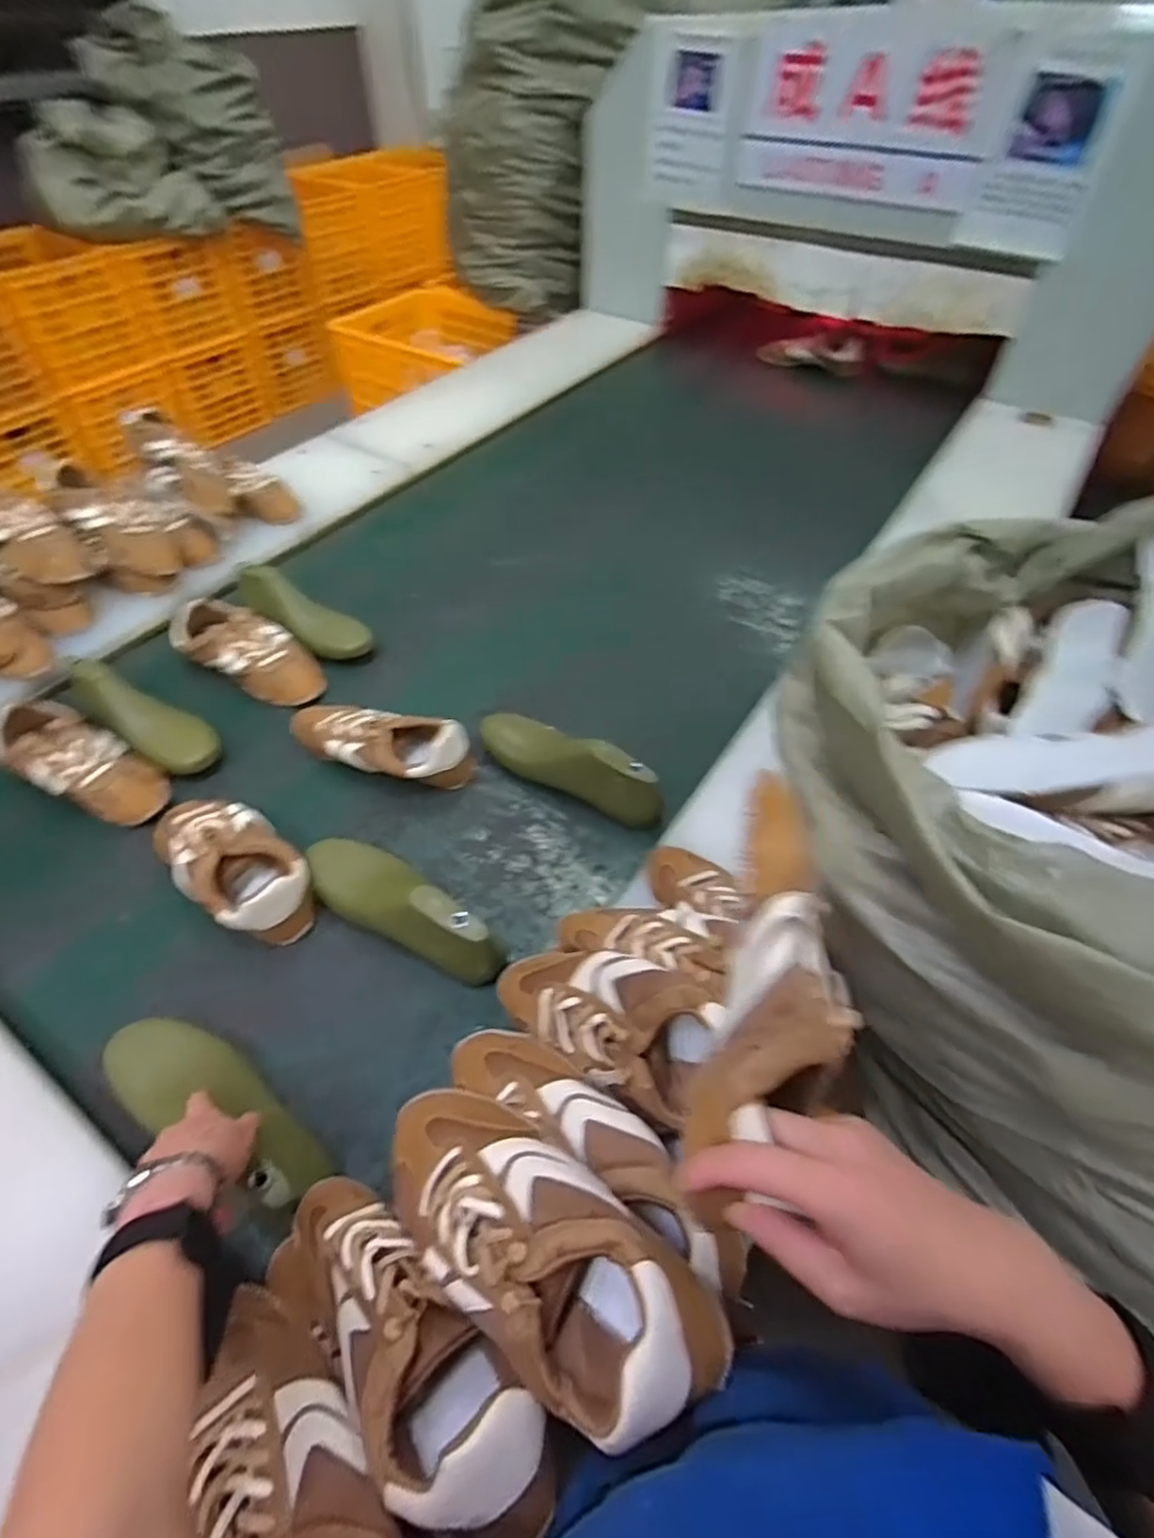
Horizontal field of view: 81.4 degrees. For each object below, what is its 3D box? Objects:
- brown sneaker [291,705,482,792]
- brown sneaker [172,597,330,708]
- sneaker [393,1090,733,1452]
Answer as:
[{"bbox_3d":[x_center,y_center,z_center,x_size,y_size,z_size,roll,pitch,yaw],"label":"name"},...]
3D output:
[{"bbox_3d":[-0.262,-0.031,0.865,0.261,0.077,0.088,13,52,11],"label":"brown sneaker"},{"bbox_3d":[-0.479,-0.179,0.980,0.262,0.072,0.108,25,56,19],"label":"brown sneaker"},{"bbox_3d":[-0.036,0.285,0.413,0.257,0.081,0.104,22,53,35],"label":"sneaker"}]

